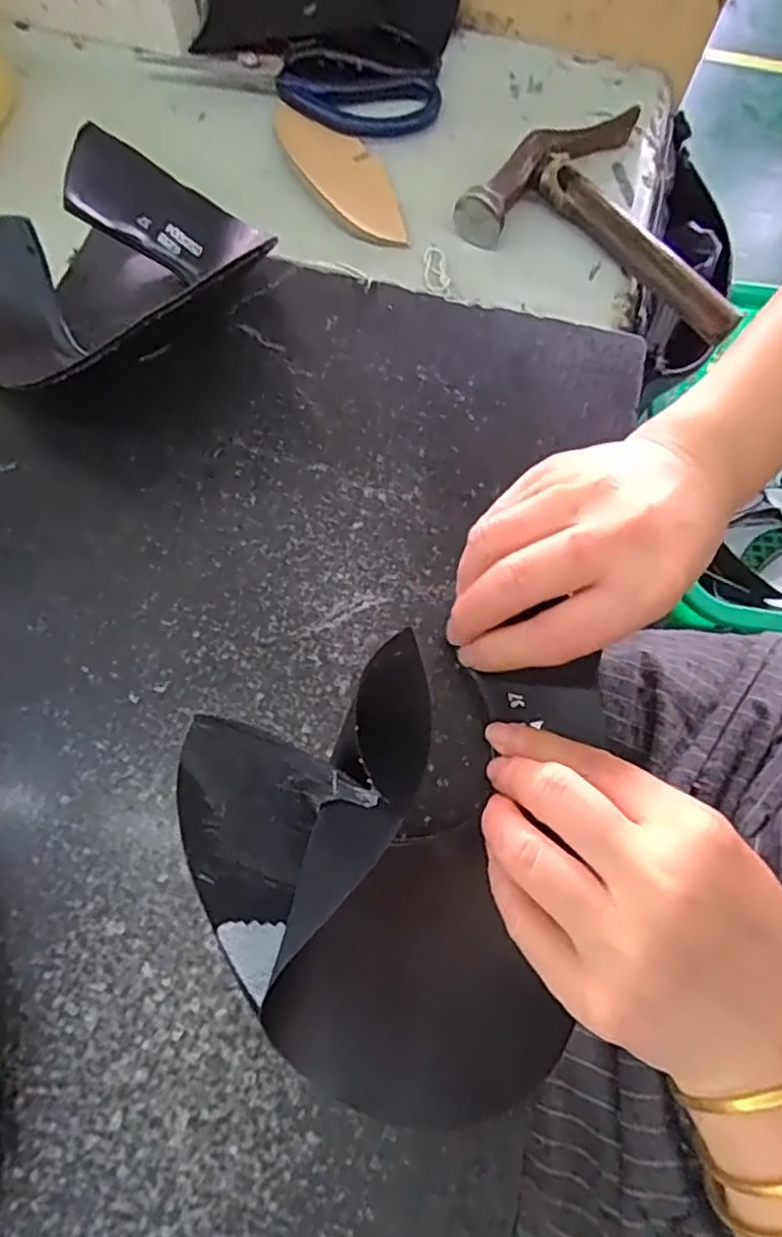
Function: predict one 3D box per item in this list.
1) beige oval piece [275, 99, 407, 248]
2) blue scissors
[{"bbox_3d":[-0.032,-0.279,0.419,0.051,0.008,0.132,-25,72,-12],"label":"beige oval piece"},{"bbox_3d":[-0.065,-0.349,0.440,0.192,0.012,0.071,1,68,-3],"label":"blue scissors"}]

